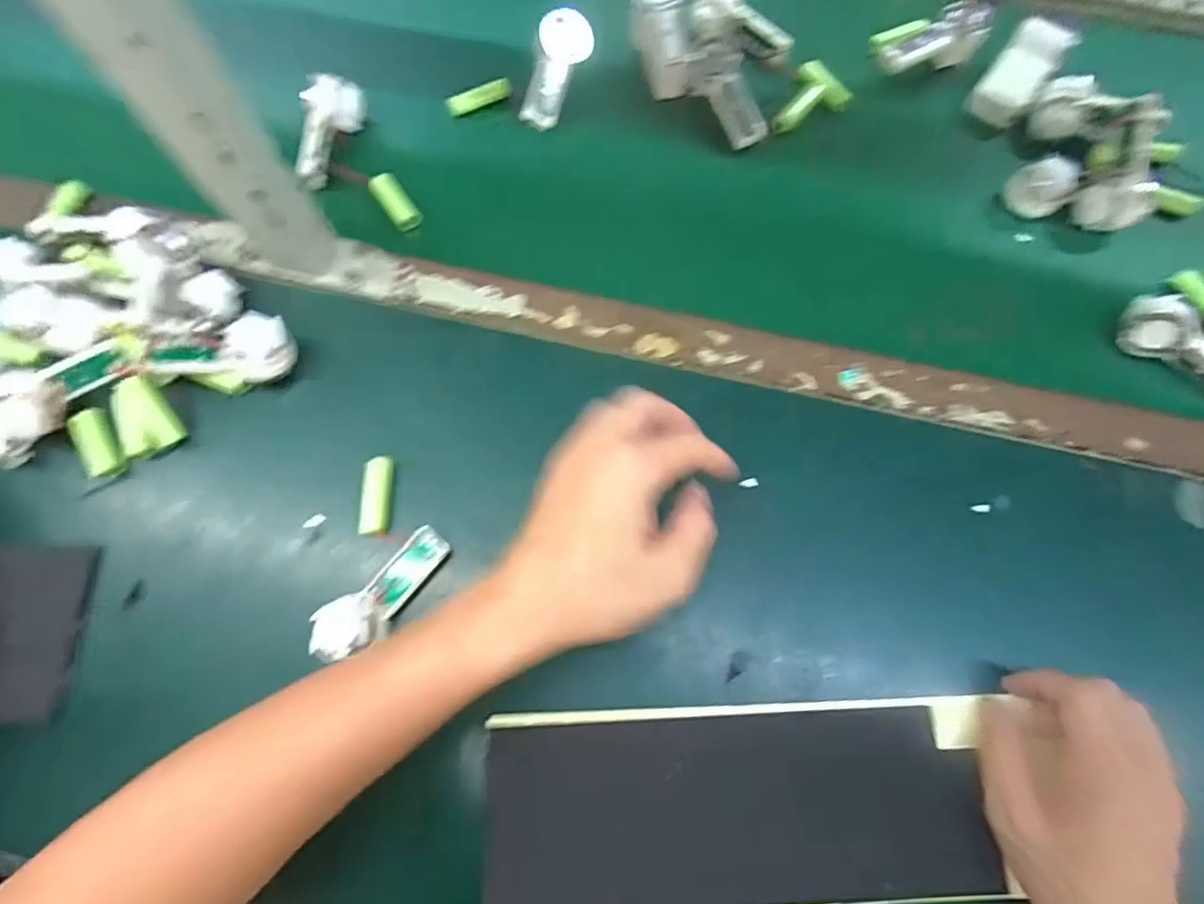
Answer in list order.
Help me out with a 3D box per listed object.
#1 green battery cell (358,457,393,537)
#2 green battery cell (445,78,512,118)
[{"bbox_3d":[-0.150,0.029,0.401,0.016,0.013,0.051,3,72,0],"label":"green battery cell"},{"bbox_3d":[-0.104,-0.303,0.517,0.056,0.014,0.012,-24,74,-9],"label":"green battery cell"}]

